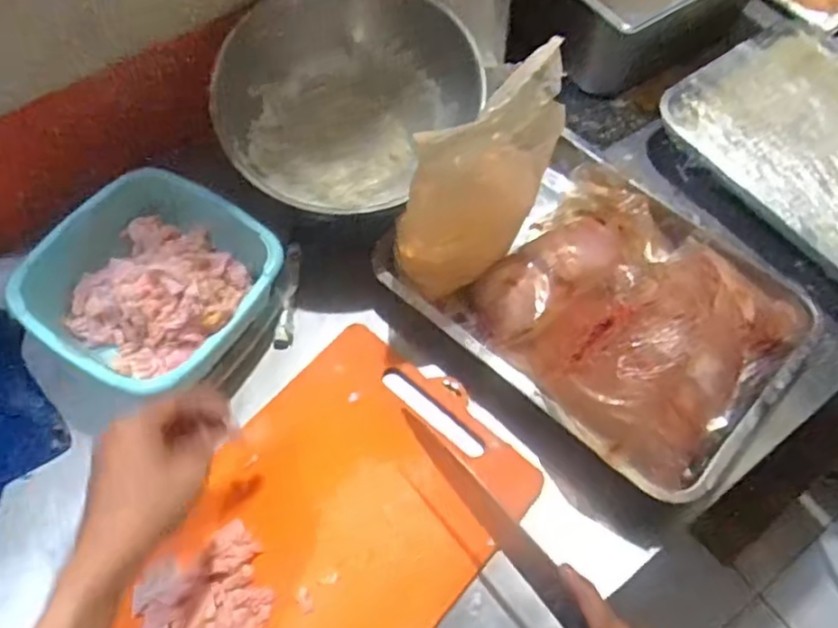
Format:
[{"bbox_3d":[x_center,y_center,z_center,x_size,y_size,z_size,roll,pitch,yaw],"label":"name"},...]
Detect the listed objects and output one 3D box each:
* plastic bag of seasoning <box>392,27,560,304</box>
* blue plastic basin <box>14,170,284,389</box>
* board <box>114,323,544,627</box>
[{"bbox_3d":[0.059,-0.114,0.575,0.165,0.199,0.057,-34,68,-17],"label":"plastic bag of seasoning"},{"bbox_3d":[-0.253,-0.029,0.617,0.188,0.081,0.198,31,67,14],"label":"blue plastic basin"},{"bbox_3d":[-0.082,0.192,0.560,0.241,0.012,0.348,39,67,15],"label":"board"}]

